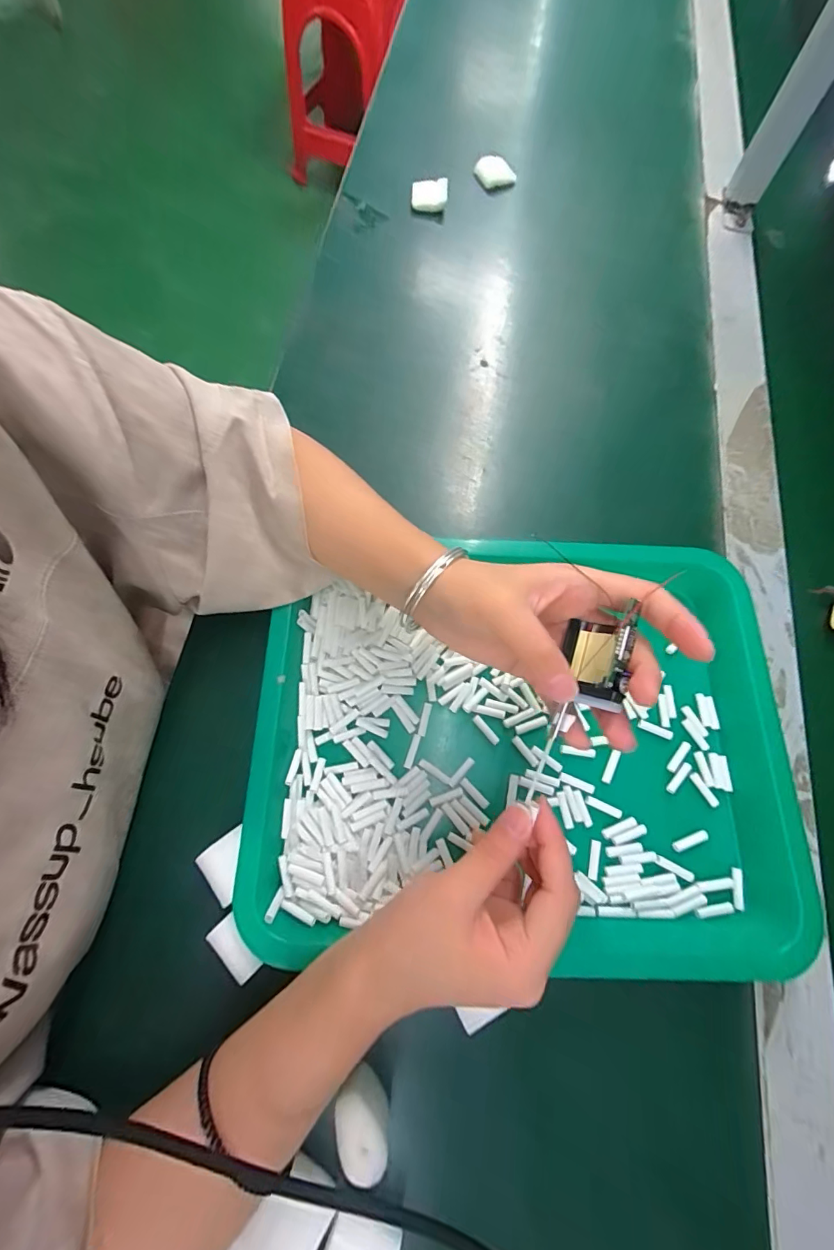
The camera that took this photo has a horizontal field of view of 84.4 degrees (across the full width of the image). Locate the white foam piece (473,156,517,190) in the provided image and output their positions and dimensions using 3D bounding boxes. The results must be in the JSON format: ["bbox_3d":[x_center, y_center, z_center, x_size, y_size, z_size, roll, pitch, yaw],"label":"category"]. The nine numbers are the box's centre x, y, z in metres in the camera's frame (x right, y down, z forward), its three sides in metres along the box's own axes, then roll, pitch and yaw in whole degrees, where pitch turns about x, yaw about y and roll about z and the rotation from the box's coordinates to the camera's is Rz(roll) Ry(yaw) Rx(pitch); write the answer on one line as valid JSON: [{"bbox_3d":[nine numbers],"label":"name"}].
[{"bbox_3d":[0.082,-0.486,0.496,0.034,0.015,0.036,-38,76,-15],"label":"white foam piece"}]

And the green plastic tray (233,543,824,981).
[{"bbox_3d":[0.073,0.067,0.299,0.342,0.029,0.259,4,70,-1],"label":"green plastic tray"}]

